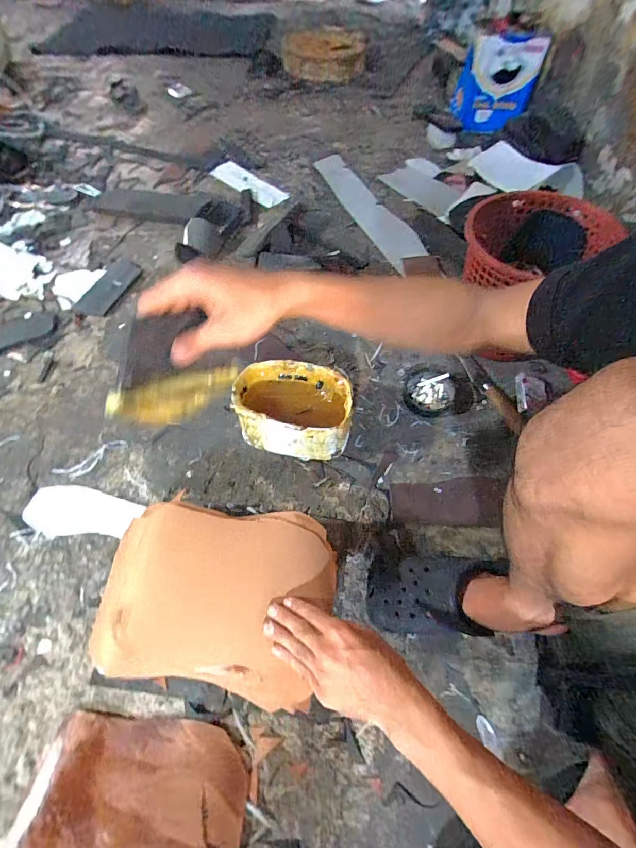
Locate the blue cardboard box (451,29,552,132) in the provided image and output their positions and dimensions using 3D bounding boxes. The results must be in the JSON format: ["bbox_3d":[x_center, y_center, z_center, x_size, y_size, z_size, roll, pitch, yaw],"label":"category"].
[{"bbox_3d":[0.570,-1.096,1.184,0.239,0.214,0.105,-10,61,-8],"label":"blue cardboard box"}]

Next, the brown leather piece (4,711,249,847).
[{"bbox_3d":[-0.226,0.482,0.446,0.266,0.018,0.199,5,56,0],"label":"brown leather piece"}]

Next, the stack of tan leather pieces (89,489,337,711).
[{"bbox_3d":[-0.121,0.204,0.462,0.270,0.023,0.207,9,60,3],"label":"stack of tan leather pieces"}]

